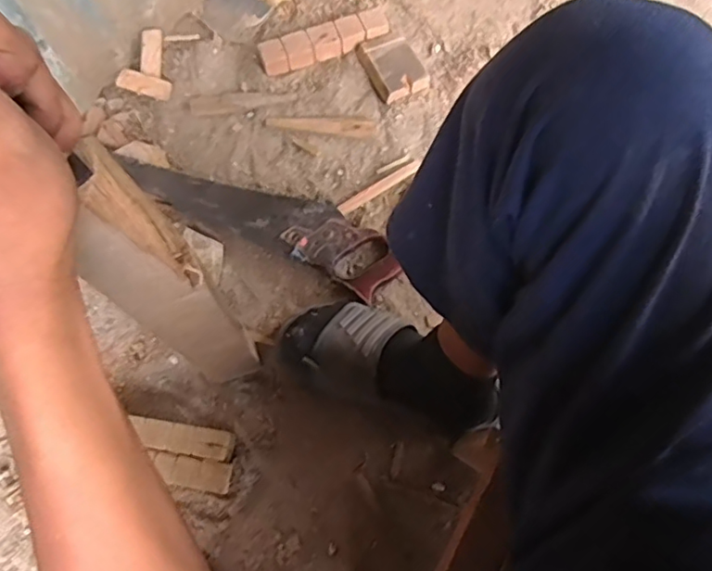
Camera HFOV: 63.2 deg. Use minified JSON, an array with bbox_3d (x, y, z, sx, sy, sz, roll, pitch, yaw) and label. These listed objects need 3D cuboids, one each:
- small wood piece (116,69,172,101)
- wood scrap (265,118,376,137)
[{"bbox_3d":[-0.289,-0.275,0.792,0.070,0.011,0.028,16,108,-10],"label":"small wood piece"},{"bbox_3d":[-0.048,-0.222,0.806,0.148,0.010,0.029,4,69,-4],"label":"wood scrap"}]

